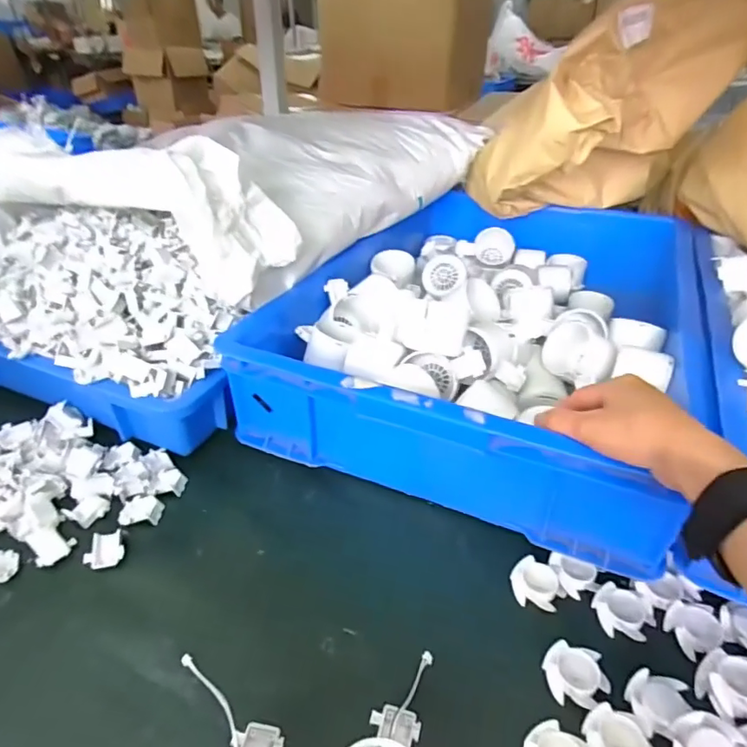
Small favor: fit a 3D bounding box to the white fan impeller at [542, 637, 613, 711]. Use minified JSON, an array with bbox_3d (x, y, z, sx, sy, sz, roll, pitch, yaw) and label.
[{"bbox_3d":[0.137,0.205,0.354,0.041,0.008,0.037,14,38,19],"label":"white fan impeller"}]

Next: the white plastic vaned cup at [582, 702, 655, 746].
[{"bbox_3d":[0.151,0.226,0.319,0.040,0.007,0.038,-1,37,1],"label":"white plastic vaned cup"}]

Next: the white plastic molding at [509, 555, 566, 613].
[{"bbox_3d":[0.129,0.165,0.411,0.038,0.010,0.037,7,37,11],"label":"white plastic molding"}]

